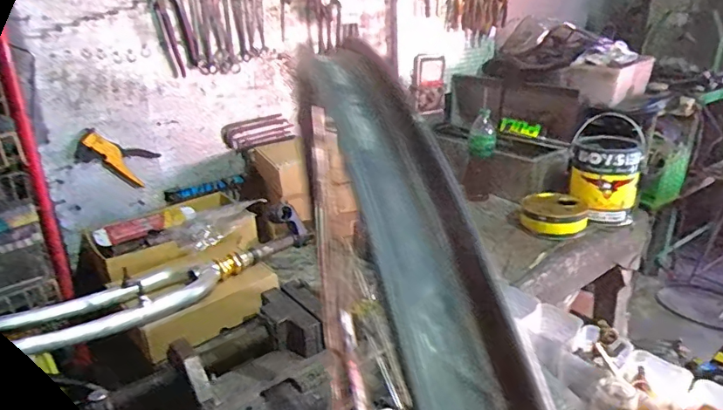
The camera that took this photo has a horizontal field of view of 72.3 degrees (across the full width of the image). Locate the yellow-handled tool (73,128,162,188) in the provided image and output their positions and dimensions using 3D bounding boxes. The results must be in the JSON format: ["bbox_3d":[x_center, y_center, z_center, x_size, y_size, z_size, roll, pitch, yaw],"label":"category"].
[{"bbox_3d":[-0.553,-0.109,1.127,0.033,0.088,0.173,15,-12,35],"label":"yellow-handled tool"}]

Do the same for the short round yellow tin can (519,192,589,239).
[{"bbox_3d":[0.507,0.026,1.308,0.167,0.062,0.167,8,25,22],"label":"short round yellow tin can"}]

